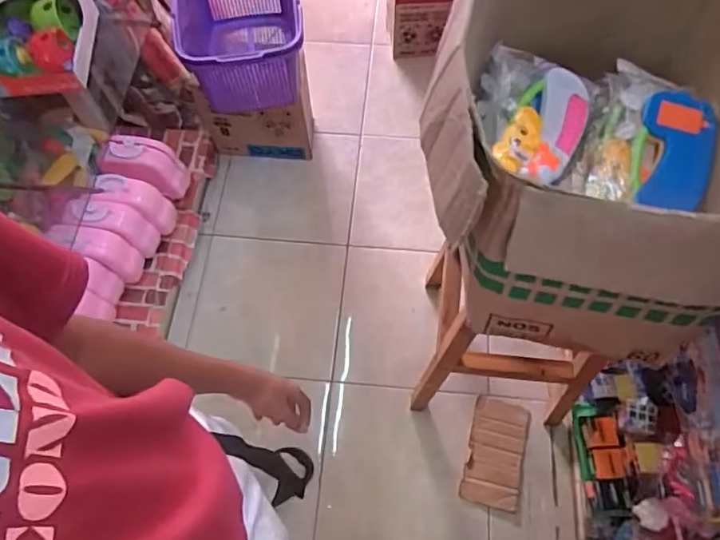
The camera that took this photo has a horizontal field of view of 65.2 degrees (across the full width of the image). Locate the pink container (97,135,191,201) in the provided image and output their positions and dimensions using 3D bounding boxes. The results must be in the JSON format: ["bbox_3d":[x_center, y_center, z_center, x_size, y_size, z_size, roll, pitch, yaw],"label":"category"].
[{"bbox_3d":[-0.569,-0.268,1.473,0.199,0.140,0.099,5,65,4],"label":"pink container"}]

